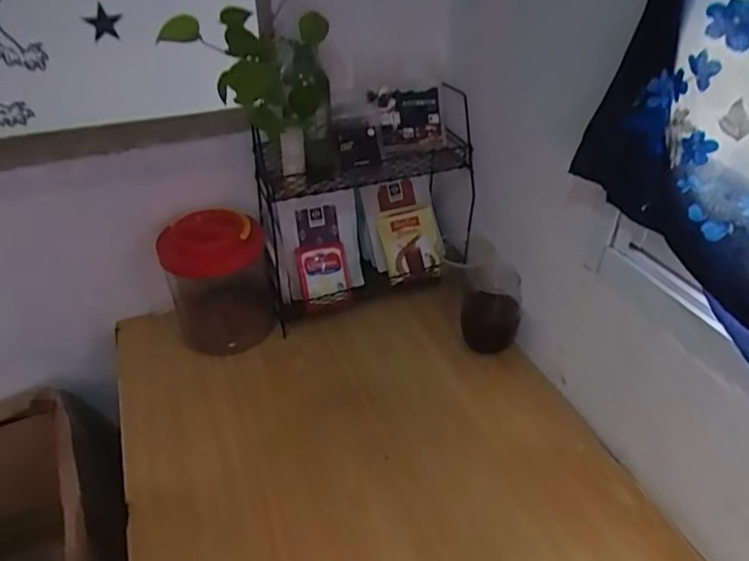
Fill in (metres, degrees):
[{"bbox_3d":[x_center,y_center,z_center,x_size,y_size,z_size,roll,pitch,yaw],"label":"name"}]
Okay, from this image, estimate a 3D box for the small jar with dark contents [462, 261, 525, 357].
[{"bbox_3d":[0.166,0.030,0.808,0.068,0.117,0.075,-4,36,-5],"label":"small jar with dark contents"}]

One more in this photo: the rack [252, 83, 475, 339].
[{"bbox_3d":[-0.013,-0.111,0.862,0.302,0.297,0.145,-9,37,-12],"label":"rack"}]

